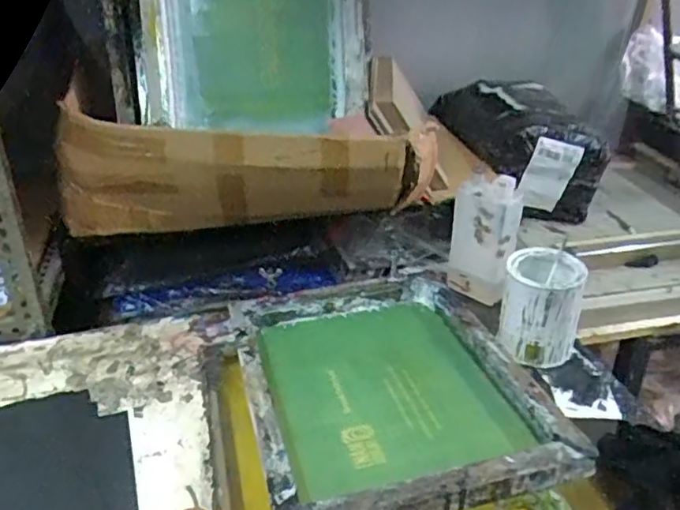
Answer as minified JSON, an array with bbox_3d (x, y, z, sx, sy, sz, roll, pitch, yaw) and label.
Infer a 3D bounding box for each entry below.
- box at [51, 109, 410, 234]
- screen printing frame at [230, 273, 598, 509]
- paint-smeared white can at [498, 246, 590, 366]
[{"bbox_3d":[-0.183,-0.130,1.002,0.565,0.192,0.072,-1,31,0],"label":"box"},{"bbox_3d":[0.057,0.173,0.830,0.361,0.074,0.434,-9,26,-11],"label":"screen printing frame"},{"bbox_3d":[0.302,0.078,0.916,0.109,0.145,0.110,9,32,17],"label":"paint-smeared white can"}]

